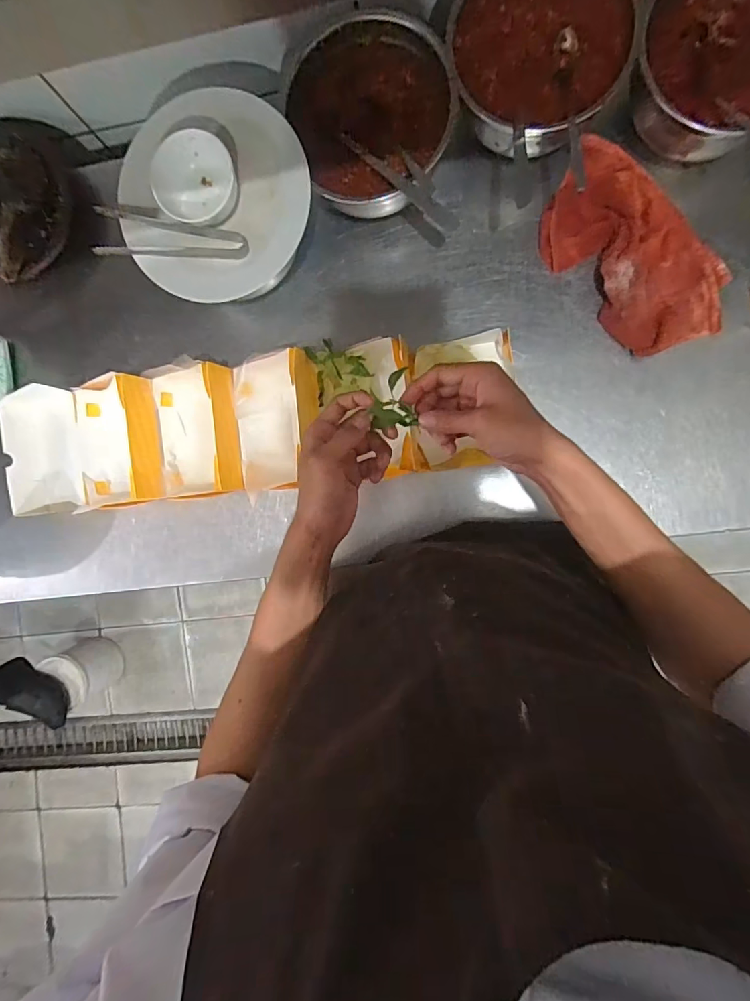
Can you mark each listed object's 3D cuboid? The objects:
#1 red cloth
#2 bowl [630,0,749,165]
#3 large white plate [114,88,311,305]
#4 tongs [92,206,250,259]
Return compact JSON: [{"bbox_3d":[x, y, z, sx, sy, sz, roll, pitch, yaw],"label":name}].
[{"bbox_3d":[0.308,-0.297,0.561,0.142,0.024,0.255,-40,88,8],"label":"red cloth"},{"bbox_3d":[0.372,-0.475,0.504,0.165,0.091,0.186,-29,90,8],"label":"bowl"},{"bbox_3d":[-0.181,-0.337,0.526,0.211,0.034,0.211,0,94,7],"label":"large white plate"},{"bbox_3d":[-0.234,-0.291,0.529,0.175,0.023,0.052,11,95,6],"label":"tongs"}]

